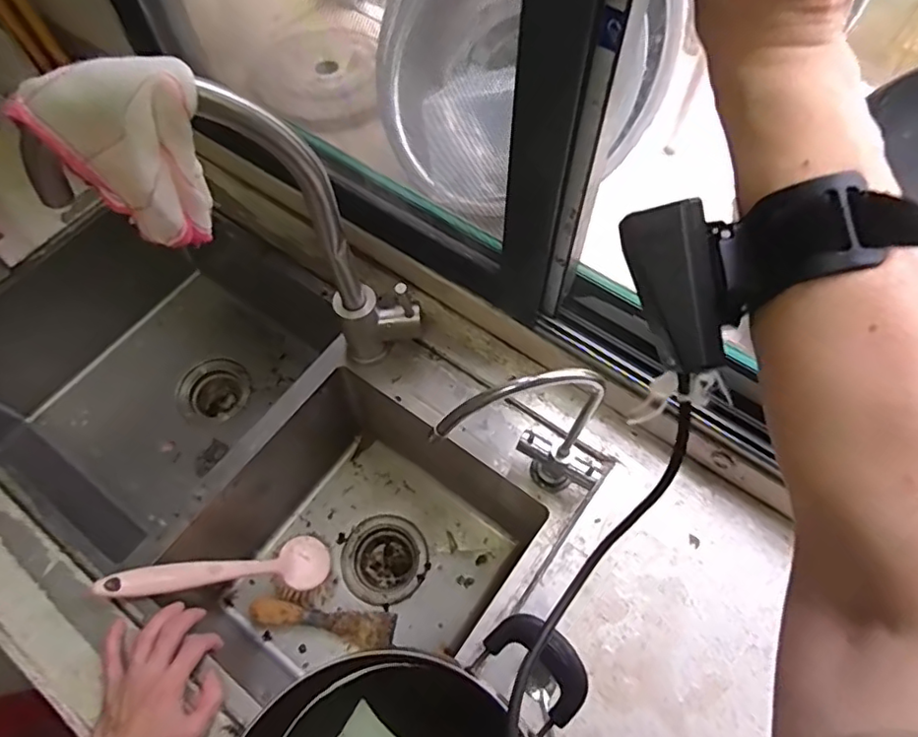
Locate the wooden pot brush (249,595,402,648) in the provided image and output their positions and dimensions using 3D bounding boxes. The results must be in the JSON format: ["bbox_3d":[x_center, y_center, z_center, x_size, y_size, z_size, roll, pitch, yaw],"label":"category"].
[{"bbox_3d":[-0.166,0.309,0.718,0.174,0.022,0.039,6,63,4],"label":"wooden pot brush"}]

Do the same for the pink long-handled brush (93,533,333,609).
[{"bbox_3d":[-0.256,0.230,0.652,0.050,0.269,0.079,-32,60,25],"label":"pink long-handled brush"}]

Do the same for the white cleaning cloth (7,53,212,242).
[{"bbox_3d":[-0.236,-0.155,0.413,0.110,0.140,0.066,13,46,-10],"label":"white cleaning cloth"}]

